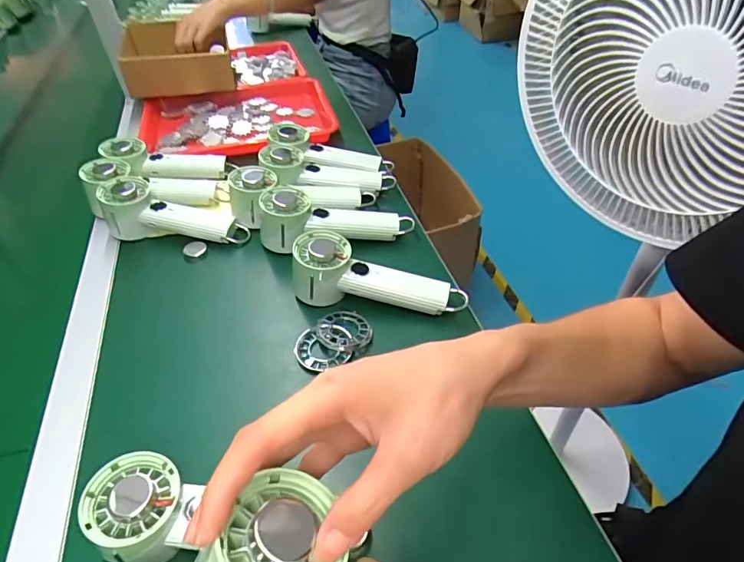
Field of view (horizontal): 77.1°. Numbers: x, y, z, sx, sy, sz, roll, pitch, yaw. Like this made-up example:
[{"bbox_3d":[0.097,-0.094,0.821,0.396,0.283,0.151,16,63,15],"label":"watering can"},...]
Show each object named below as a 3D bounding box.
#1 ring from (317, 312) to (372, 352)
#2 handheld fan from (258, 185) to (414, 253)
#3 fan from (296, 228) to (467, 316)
[{"bbox_3d":[-0.029,0.052,0.490,0.056,0.013,0.052,-2,44,2],"label":"ring"},{"bbox_3d":[-0.046,-0.079,0.583,0.193,0.060,0.066,0,44,4],"label":"handheld fan"},{"bbox_3d":[0.008,-0.009,0.514,0.190,0.065,0.063,3,45,7],"label":"fan"}]

